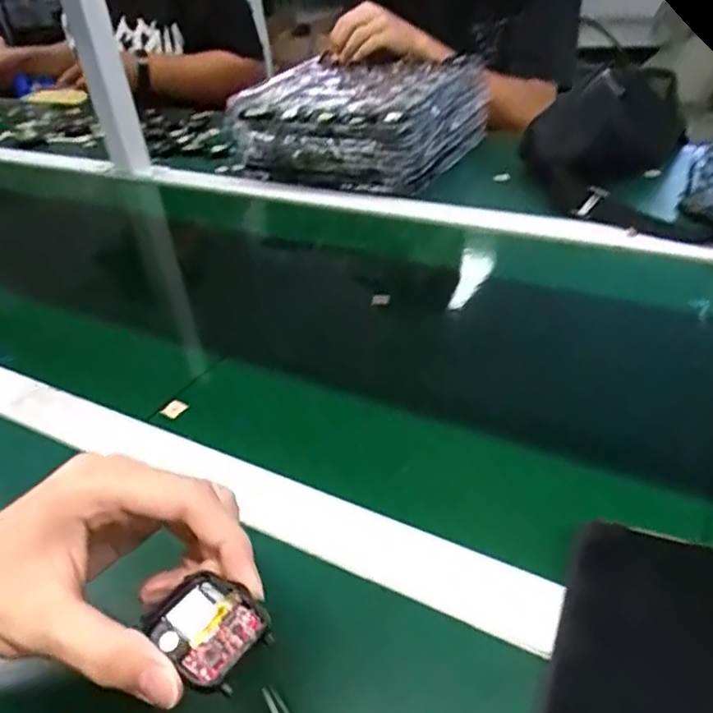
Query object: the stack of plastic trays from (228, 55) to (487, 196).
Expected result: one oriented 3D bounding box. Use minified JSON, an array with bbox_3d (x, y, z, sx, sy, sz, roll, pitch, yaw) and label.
[{"bbox_3d":[0.010,-0.331,0.905,0.266,0.111,0.257,14,41,27],"label":"stack of plastic trays"}]

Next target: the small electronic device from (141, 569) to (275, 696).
[{"bbox_3d":[-0.057,0.105,0.252,0.045,0.008,0.036,22,44,34],"label":"small electronic device"}]

